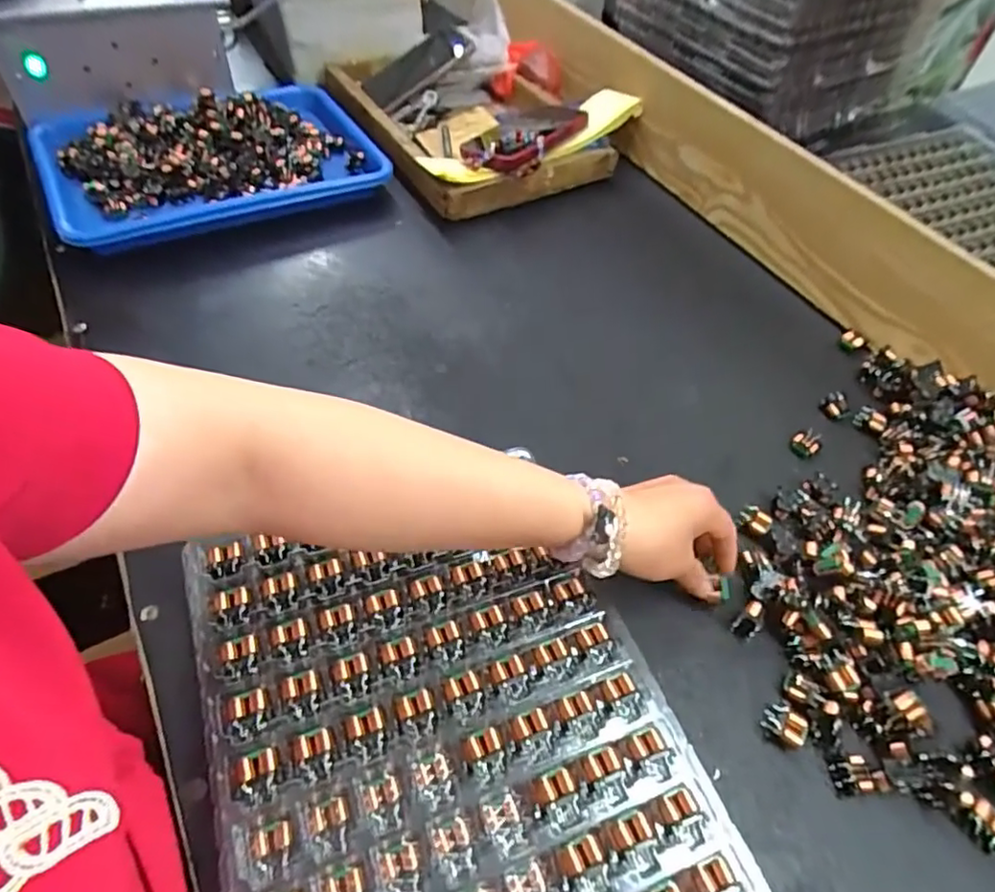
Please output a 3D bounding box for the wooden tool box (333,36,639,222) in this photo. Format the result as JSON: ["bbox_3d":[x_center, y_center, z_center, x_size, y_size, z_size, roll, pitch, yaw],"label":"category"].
[{"bbox_3d":[-0.033,-0.439,0.776,0.294,0.065,0.367,-24,58,-21],"label":"wooden tool box"}]

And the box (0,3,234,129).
[{"bbox_3d":[-0.419,-0.423,0.665,0.225,0.096,0.058,-14,55,-16],"label":"box"}]

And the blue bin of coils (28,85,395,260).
[{"bbox_3d":[-0.312,-0.319,0.662,0.335,0.054,0.242,-27,59,-23],"label":"blue bin of coils"}]

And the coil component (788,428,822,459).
[{"bbox_3d":[0.256,-0.002,0.498,0.015,0.018,0.023,-37,63,-29],"label":"coil component"}]

